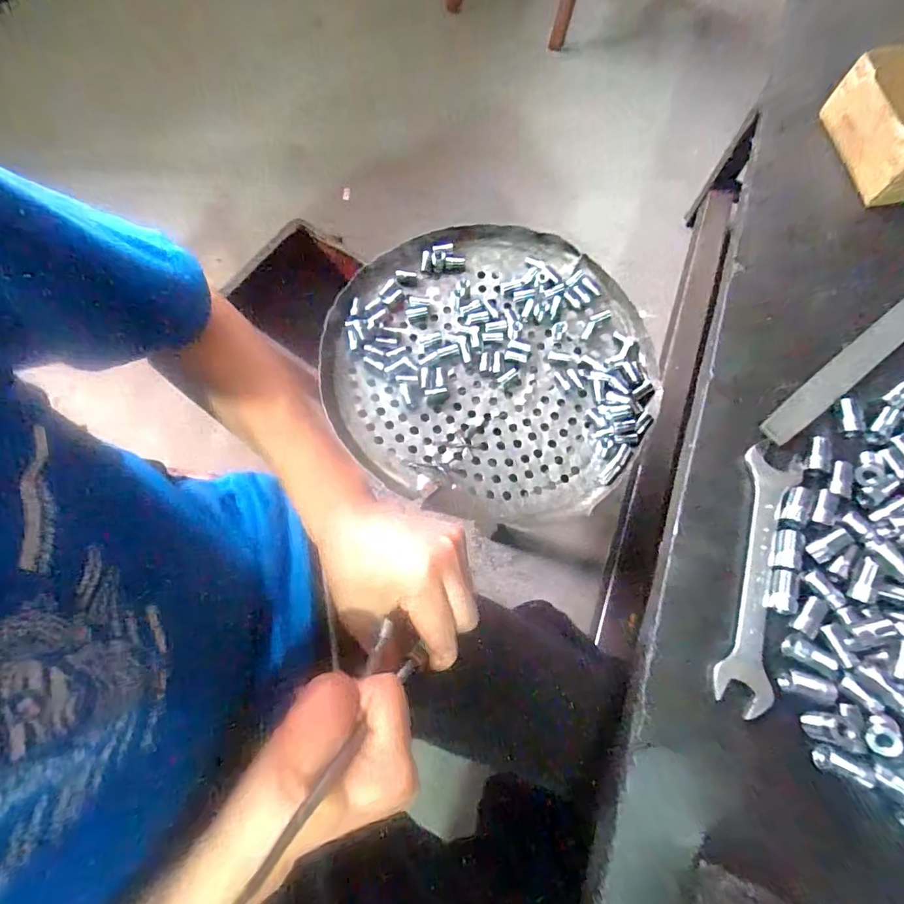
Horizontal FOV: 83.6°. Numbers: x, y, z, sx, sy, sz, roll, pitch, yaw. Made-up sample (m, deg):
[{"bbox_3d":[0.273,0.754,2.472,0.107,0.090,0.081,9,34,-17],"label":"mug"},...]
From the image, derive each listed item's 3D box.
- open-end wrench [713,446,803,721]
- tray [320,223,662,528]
[{"bbox_3d":[0.201,0.079,0.333,0.036,0.008,0.170,17,71,4],"label":"open-end wrench"},{"bbox_3d":[0.048,-0.103,0.599,0.373,0.037,0.375,1,71,-2],"label":"tray"}]

